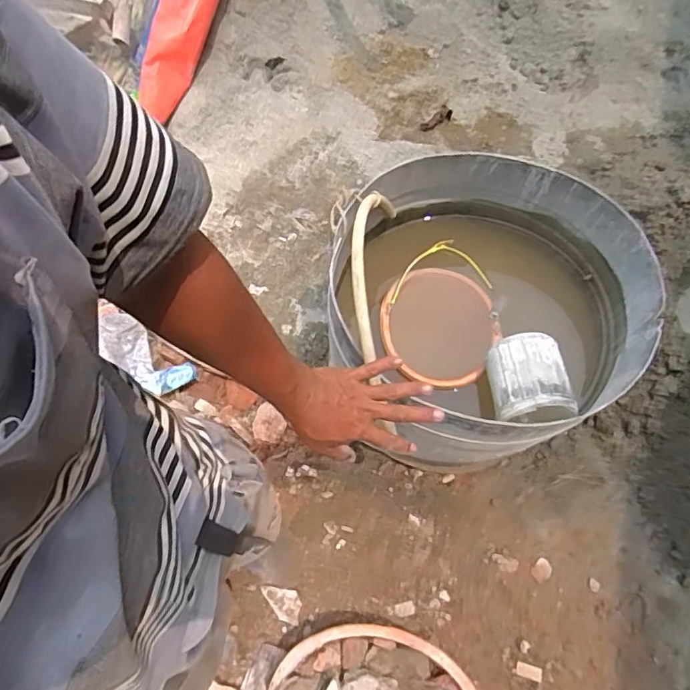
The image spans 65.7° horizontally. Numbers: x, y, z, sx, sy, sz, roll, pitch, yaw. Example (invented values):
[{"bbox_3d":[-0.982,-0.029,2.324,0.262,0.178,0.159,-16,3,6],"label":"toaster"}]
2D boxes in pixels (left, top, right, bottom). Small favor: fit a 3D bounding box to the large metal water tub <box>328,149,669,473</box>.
[{"bbox_3d":[0.265,-0.074,1.080,0.573,0.402,0.553,0,69,0],"label":"large metal water tub"}]

